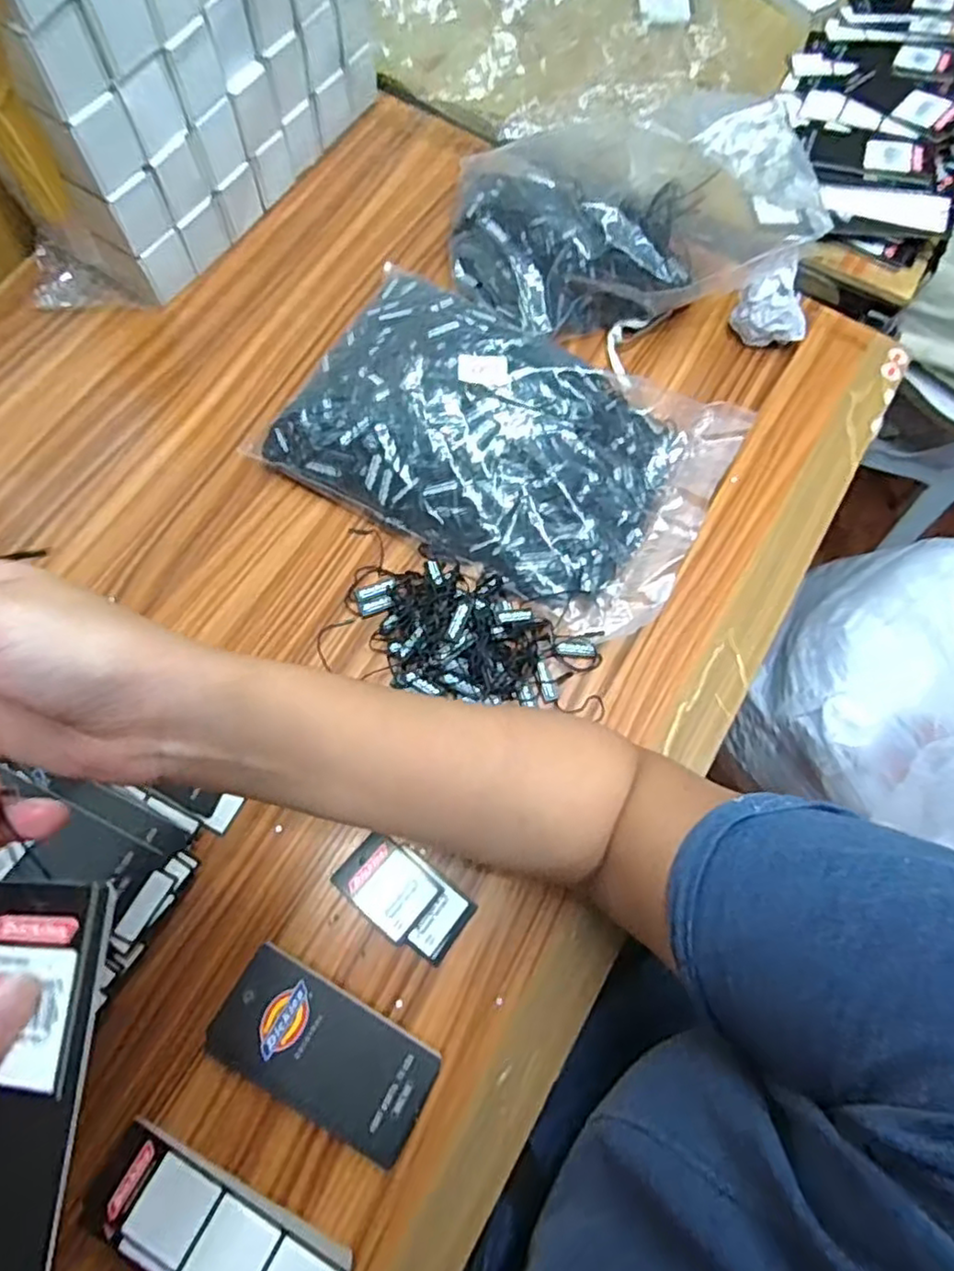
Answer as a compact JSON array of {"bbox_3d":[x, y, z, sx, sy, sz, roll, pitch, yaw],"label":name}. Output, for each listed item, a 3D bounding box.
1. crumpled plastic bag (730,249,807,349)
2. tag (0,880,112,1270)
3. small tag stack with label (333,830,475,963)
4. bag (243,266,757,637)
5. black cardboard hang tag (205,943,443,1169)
[{"bbox_3d":[0.219,-0.239,0.485,0.040,0.042,0.052,-35,76,-13],"label":"crumpled plastic bag"},{"bbox_3d":[-0.122,0.125,0.170,0.051,0.006,0.115,-10,70,17],"label":"tag"},{"bbox_3d":[-0.040,0.145,0.370,0.073,0.010,0.042,39,74,10],"label":"small tag stack with label"},{"bbox_3d":[0.025,-0.133,0.438,0.268,0.059,0.188,30,73,8],"label":"bag"},{"bbox_3d":[-0.076,0.209,0.336,0.108,0.023,0.052,29,73,7],"label":"black cardboard hang tag"}]

